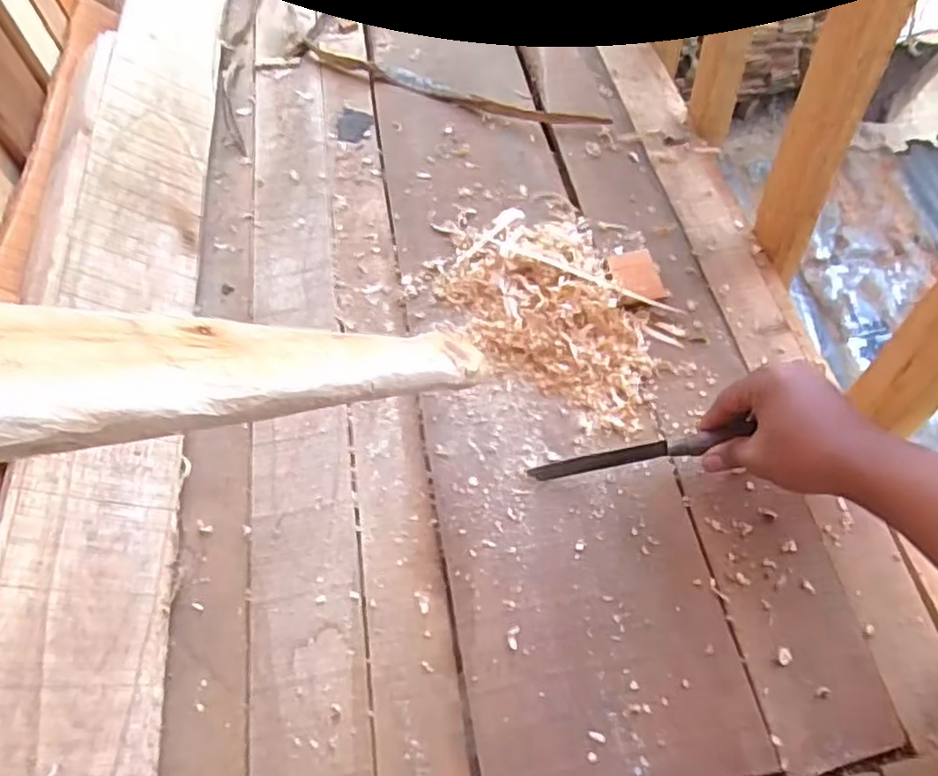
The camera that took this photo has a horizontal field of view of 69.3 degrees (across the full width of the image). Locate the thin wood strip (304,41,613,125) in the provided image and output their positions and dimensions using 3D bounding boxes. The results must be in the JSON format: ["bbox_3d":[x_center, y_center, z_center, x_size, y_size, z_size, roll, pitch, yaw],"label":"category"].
[{"bbox_3d":[-0.034,-0.366,0.829,0.414,0.010,0.036,23,63,17],"label":"thin wood strip"}]

